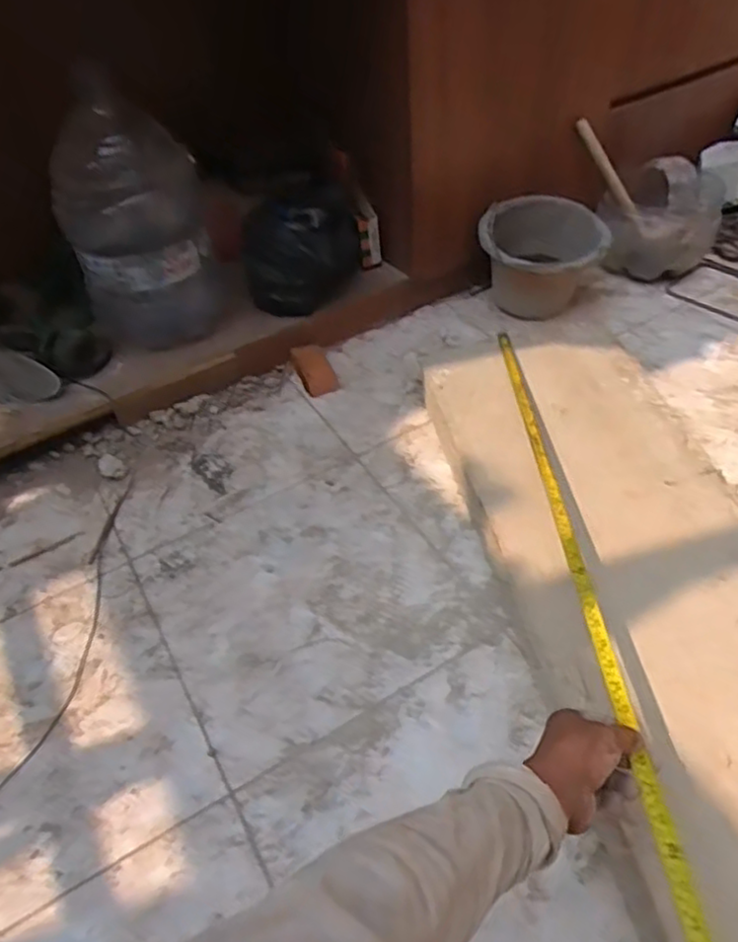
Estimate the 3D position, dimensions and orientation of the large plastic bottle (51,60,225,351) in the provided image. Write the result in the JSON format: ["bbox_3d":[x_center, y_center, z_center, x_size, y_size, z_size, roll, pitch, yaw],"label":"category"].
[{"bbox_3d":[-0.400,-0.419,1.194,0.246,0.405,0.204,-17,46,-10],"label":"large plastic bottle"}]

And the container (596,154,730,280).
[{"bbox_3d":[0.633,-0.555,1.480,0.184,0.220,0.185,-28,49,-20],"label":"container"}]

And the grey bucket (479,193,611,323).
[{"bbox_3d":[0.353,-0.435,1.406,0.245,0.181,0.221,1,46,7],"label":"grey bucket"}]

